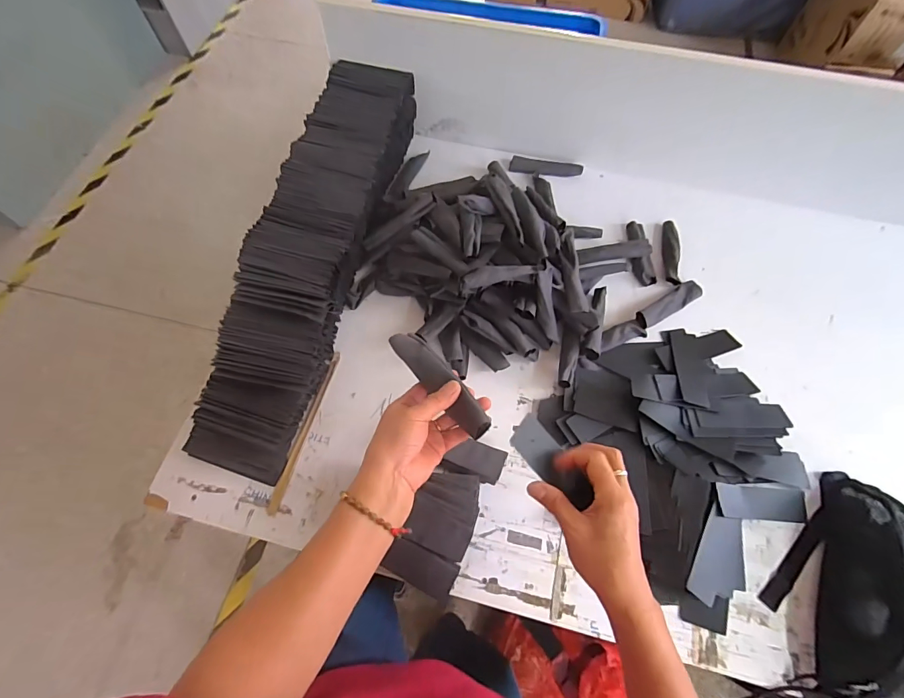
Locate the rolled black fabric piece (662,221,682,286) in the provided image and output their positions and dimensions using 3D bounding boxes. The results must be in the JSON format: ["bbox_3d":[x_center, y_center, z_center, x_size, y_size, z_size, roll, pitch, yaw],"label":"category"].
[{"bbox_3d":[0.428,-0.190,0.827,0.031,0.018,0.154,9,66,4],"label":"rolled black fabric piece"}]

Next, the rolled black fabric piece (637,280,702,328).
[{"bbox_3d":[0.399,-0.083,0.784,0.150,0.024,0.038,-31,69,-13],"label":"rolled black fabric piece"}]

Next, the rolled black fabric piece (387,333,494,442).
[{"bbox_3d":[-0.014,0.033,0.464,0.031,0.023,0.149,-36,63,-15],"label":"rolled black fabric piece"}]

